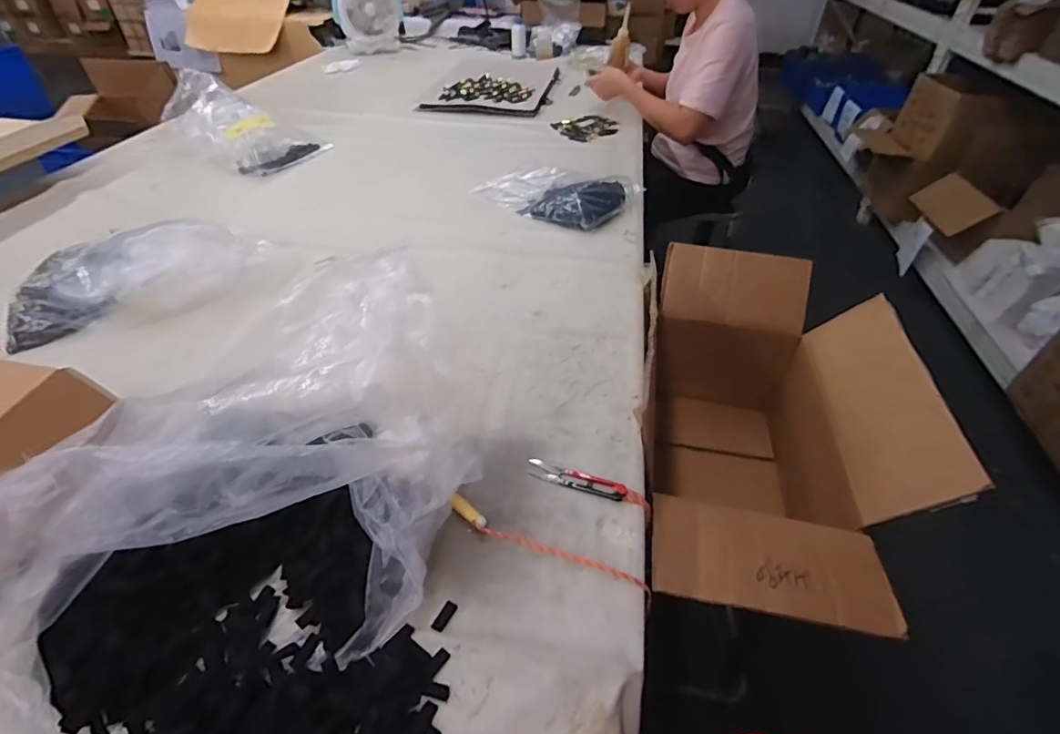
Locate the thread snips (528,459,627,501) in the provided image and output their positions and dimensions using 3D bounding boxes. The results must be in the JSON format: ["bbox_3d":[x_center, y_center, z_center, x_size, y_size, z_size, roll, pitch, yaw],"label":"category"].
[{"bbox_3d":[0.048,0.116,0.537,0.104,0.014,0.027,19,45,16],"label":"thread snips"}]

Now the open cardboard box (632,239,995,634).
[{"bbox_3d":[0.309,0.101,0.743,0.331,0.310,0.561,9,43,6],"label":"open cardboard box"}]

